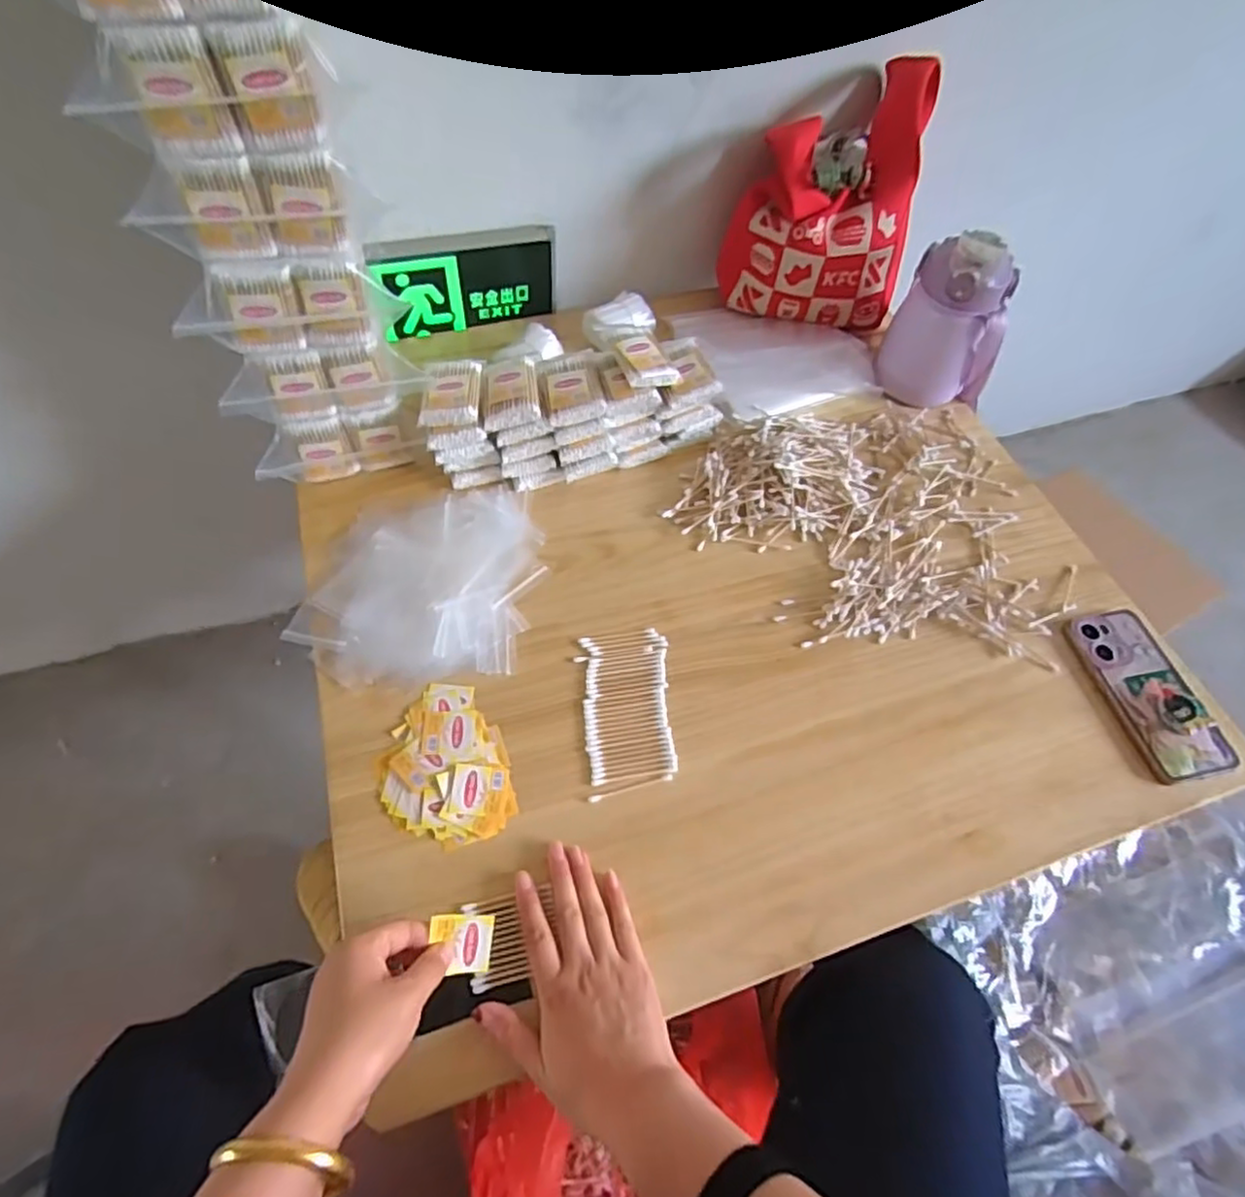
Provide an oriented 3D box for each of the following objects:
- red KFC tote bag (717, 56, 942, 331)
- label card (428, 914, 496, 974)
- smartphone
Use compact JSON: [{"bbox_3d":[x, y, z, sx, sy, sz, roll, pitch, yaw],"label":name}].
[{"bbox_3d":[0.240,-0.473,0.804,0.209,0.210,0.189,14,58,6],"label":"red KFC tote bag"},{"bbox_3d":[-0.111,0.238,0.465,0.041,0.006,0.039,6,82,-19],"label":"label card"},{"bbox_3d":[0.473,0.079,0.608,0.080,0.017,0.161,-10,56,-4],"label":"smartphone"}]

